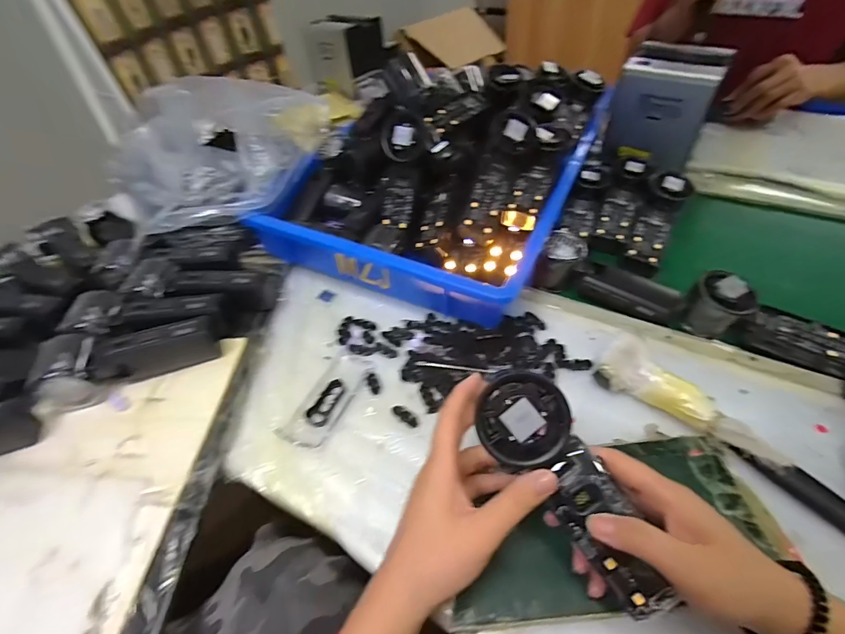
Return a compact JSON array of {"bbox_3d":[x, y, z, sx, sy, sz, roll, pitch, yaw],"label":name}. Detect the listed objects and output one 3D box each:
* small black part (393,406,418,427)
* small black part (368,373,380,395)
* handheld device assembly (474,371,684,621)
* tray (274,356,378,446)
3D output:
[{"bbox_3d":[-0.016,0.092,0.388,0.010,0.004,0.030,-37,54,-27],"label":"small black part"},{"bbox_3d":[-0.049,0.067,0.417,0.010,0.004,0.025,-18,47,-13],"label":"small black part"},{"bbox_3d":[0.094,0.106,0.254,0.050,0.026,0.166,-34,89,-25],"label":"handheld device assembly"},{"bbox_3d":[-0.093,0.078,0.408,0.044,0.009,0.110,18,50,20],"label":"tray"}]

